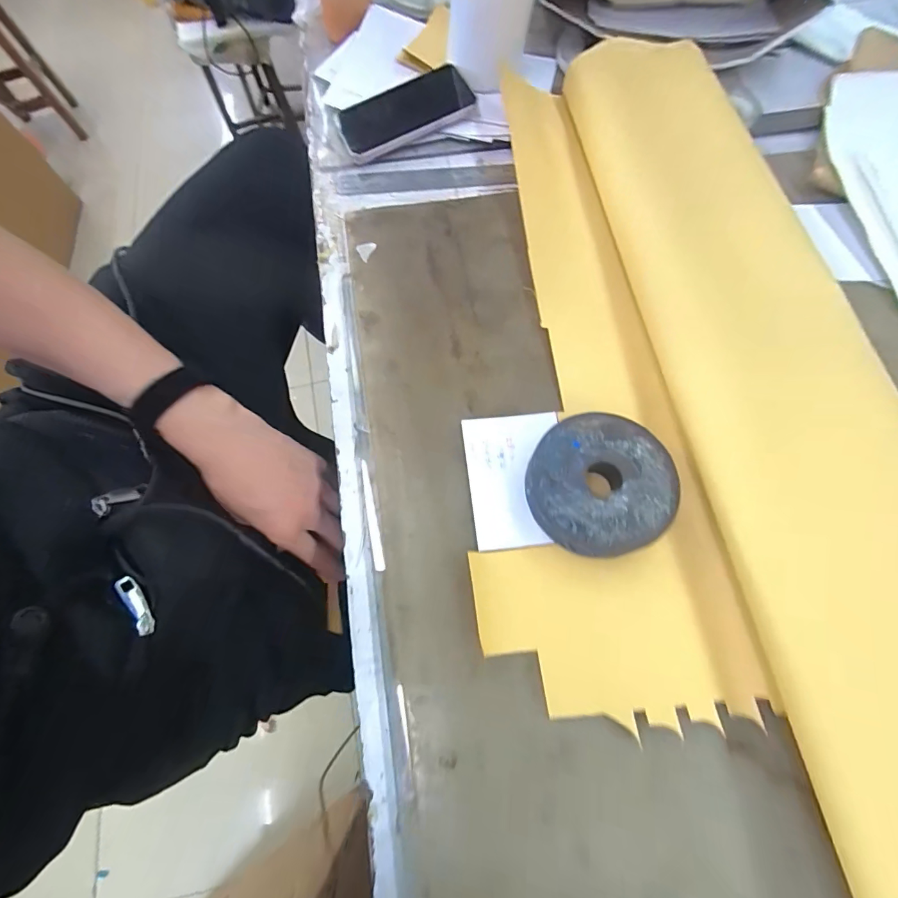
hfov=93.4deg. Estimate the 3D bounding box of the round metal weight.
[{"bbox_3d":[0.107,0.025,0.301,0.100,0.027,0.094,-1,68,2],"label":"round metal weight"}]

